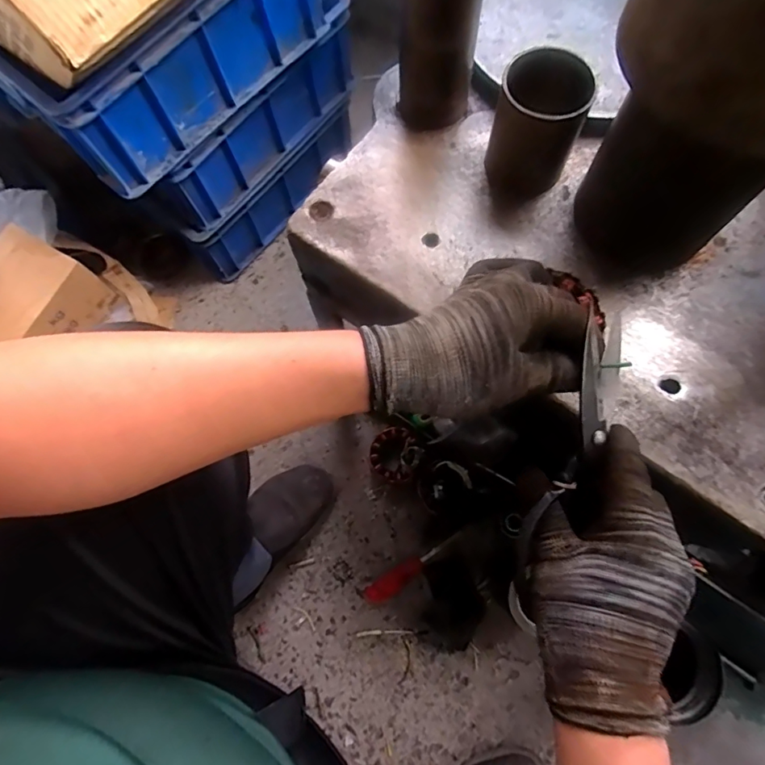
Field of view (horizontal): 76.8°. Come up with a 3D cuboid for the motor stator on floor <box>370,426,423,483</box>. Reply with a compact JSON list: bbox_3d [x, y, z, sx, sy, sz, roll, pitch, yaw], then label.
[{"bbox_3d":[0.021,0.116,0.783,0.081,0.026,0.081,-3,77,14],"label":"motor stator on floor"}]

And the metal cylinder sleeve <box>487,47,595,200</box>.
[{"bbox_3d":[0.125,-0.208,0.397,0.067,0.088,0.070,0,73,1],"label":"metal cylinder sleeve"}]

